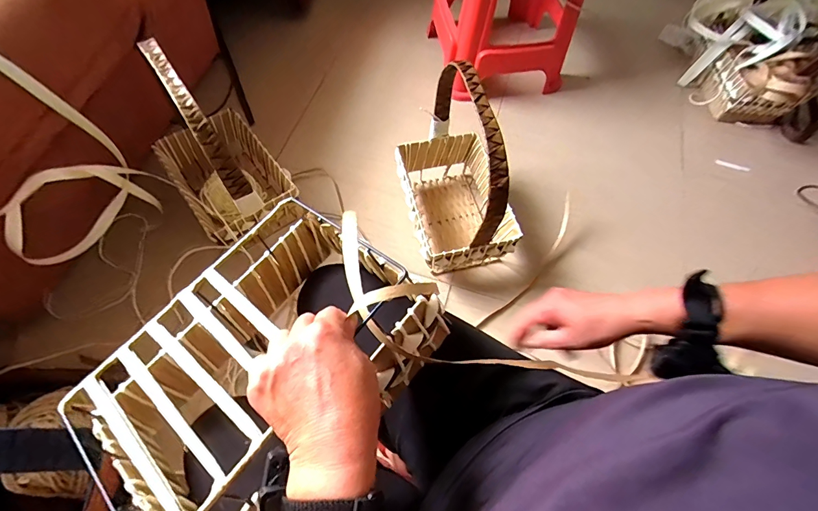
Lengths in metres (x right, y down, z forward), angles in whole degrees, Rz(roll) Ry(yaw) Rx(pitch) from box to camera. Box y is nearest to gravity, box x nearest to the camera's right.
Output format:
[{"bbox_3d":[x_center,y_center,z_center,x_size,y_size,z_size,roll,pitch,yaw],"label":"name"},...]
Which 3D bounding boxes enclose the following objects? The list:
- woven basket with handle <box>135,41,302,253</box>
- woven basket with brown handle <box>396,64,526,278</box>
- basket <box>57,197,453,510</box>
[{"bbox_3d":[-0.464,-0.247,0.898,0.230,0.418,0.383,-37,67,-16],"label":"woven basket with handle"},{"bbox_3d":[0.107,-0.192,0.875,0.226,0.392,0.357,-15,63,-6],"label":"woven basket with brown handle"},{"bbox_3d":[-0.138,0.114,0.403,0.224,0.176,0.308,35,68,18],"label":"basket"}]

